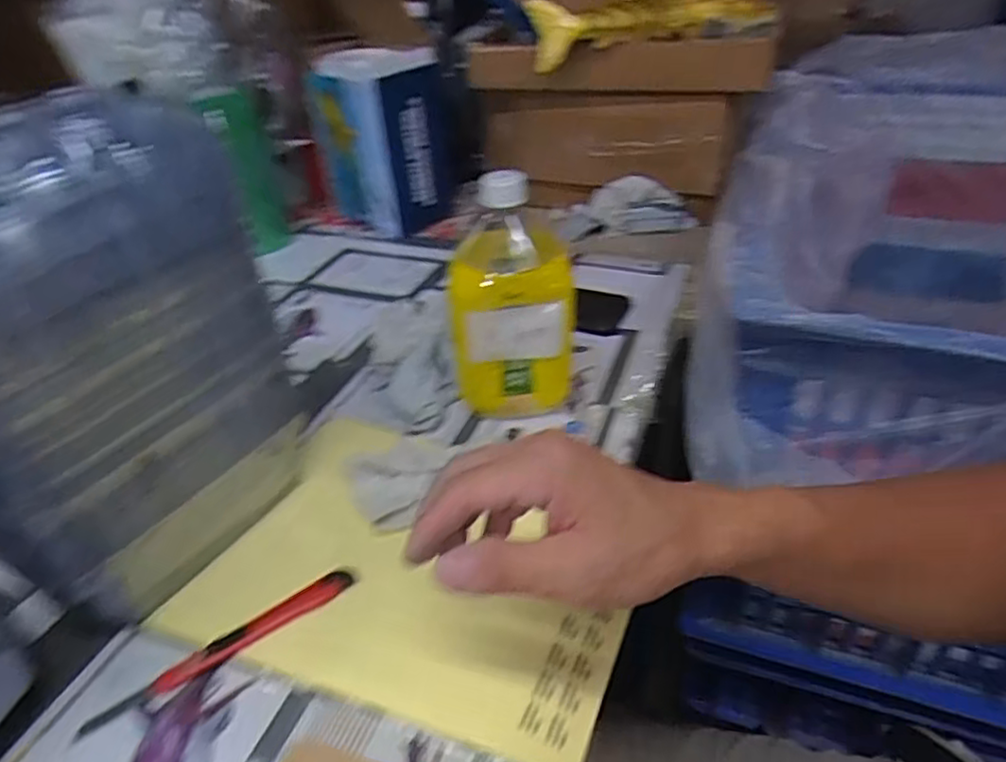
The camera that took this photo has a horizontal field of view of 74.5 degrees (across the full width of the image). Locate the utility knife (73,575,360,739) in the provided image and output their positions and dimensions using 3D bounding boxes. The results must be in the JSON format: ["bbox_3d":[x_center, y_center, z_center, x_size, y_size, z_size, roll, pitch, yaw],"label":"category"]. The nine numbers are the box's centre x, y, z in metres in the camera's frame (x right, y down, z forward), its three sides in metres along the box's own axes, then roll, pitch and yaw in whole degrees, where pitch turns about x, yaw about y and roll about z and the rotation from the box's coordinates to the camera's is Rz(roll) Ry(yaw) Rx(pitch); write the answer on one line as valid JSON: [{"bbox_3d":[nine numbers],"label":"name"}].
[{"bbox_3d":[-0.170,0.160,0.404,0.161,0.007,0.021,-22,40,-26],"label":"utility knife"}]

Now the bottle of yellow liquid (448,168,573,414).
[{"bbox_3d":[0.008,-0.067,0.544,0.100,0.200,0.086,-5,35,-3],"label":"bottle of yellow liquid"}]

